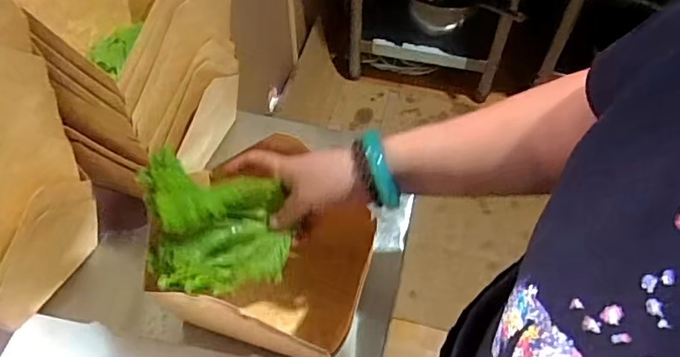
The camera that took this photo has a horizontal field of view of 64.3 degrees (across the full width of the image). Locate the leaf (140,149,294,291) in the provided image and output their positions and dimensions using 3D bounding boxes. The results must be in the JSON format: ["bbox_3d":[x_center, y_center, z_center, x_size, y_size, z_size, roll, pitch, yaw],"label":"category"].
[{"bbox_3d":[-0.110,0.046,0.458,0.123,0.067,0.103,9,55,7],"label":"leaf"}]

